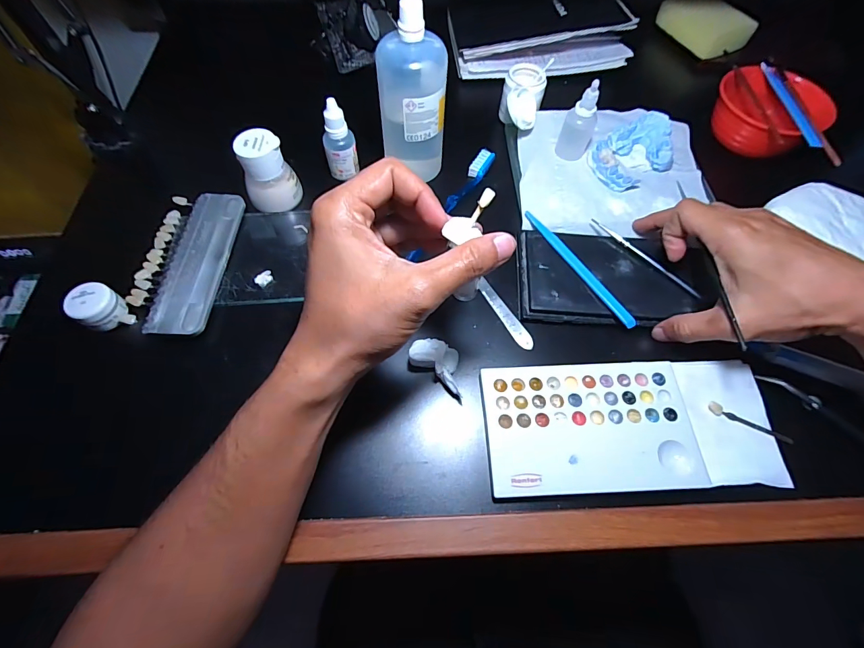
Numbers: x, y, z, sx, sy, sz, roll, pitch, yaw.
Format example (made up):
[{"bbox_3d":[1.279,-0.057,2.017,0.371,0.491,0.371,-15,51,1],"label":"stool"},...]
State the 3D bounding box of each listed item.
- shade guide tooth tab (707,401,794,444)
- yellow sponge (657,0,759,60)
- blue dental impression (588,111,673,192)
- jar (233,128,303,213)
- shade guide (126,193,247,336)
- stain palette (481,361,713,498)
[{"bbox_3d":[0.242,0.076,0.295,0.061,0.006,0.009,24,67,11],"label":"shade guide tooth tab"},{"bbox_3d":[0.369,-0.403,0.517,0.083,0.024,0.112,-23,67,-13],"label":"yellow sponge"},{"bbox_3d":[0.210,-0.180,0.401,0.089,0.027,0.063,-29,68,-15],"label":"blue dental impression"},{"bbox_3d":[-0.154,-0.143,0.361,0.046,0.059,0.039,-12,65,-8],"label":"jar"},{"bbox_3d":[-0.215,-0.057,0.342,0.065,0.014,0.146,3,64,-1],"label":"shade guide"},{"bbox_3d":[0.116,0.074,0.287,0.150,0.007,0.093,-2,64,-3],"label":"stain palette"}]

